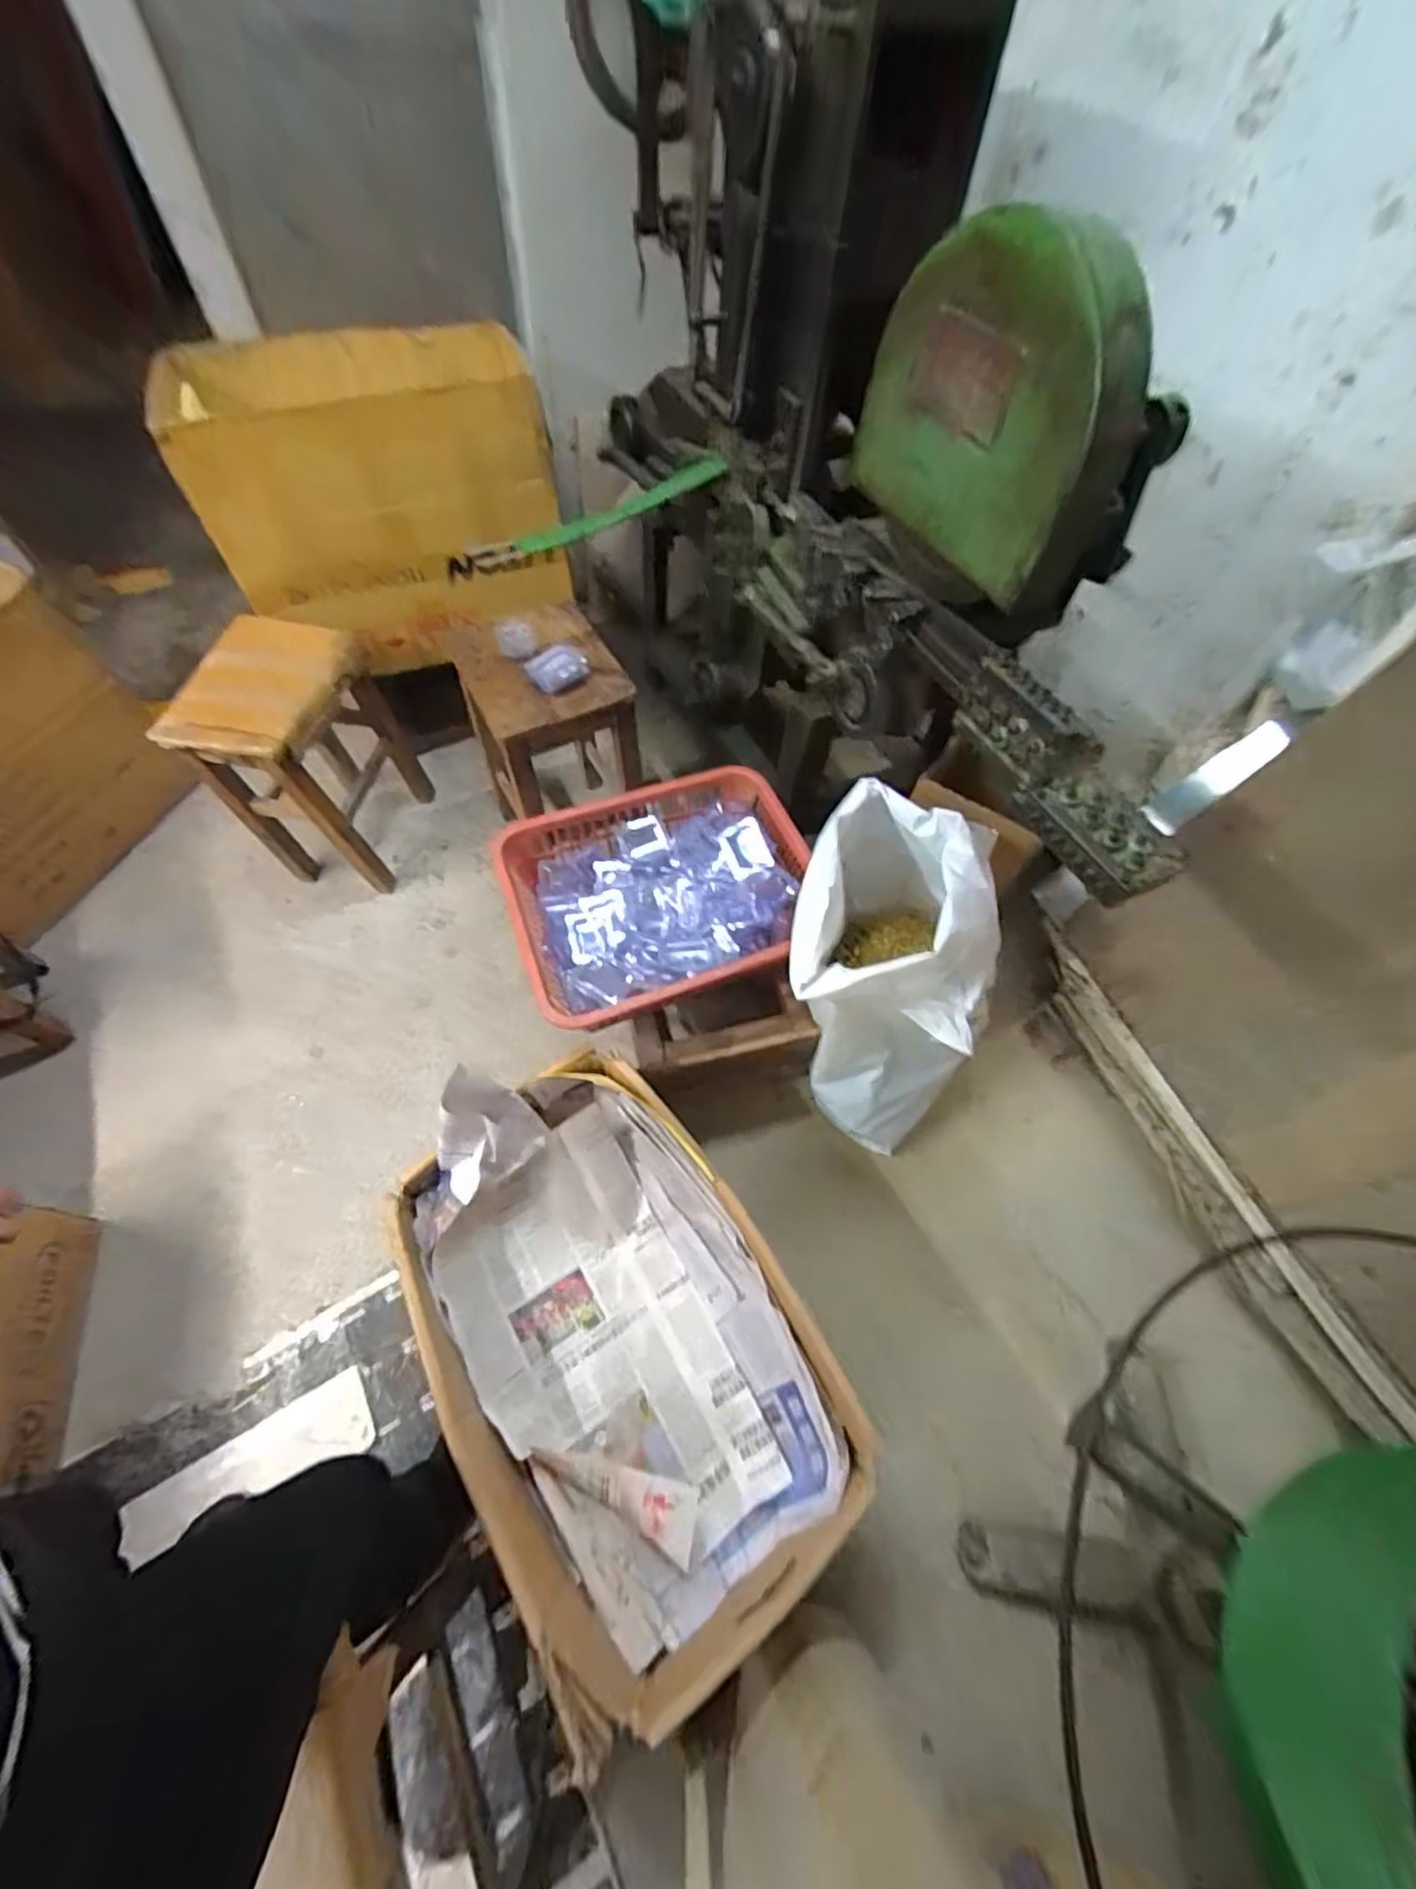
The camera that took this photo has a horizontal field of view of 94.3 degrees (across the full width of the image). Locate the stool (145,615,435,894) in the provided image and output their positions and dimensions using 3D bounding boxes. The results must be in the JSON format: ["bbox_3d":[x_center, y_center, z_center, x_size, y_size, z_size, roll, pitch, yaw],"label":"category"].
[{"bbox_3d":[-0.770,-0.355,1.304,0.249,0.449,0.347,5,58,-1],"label":"stool"}]

